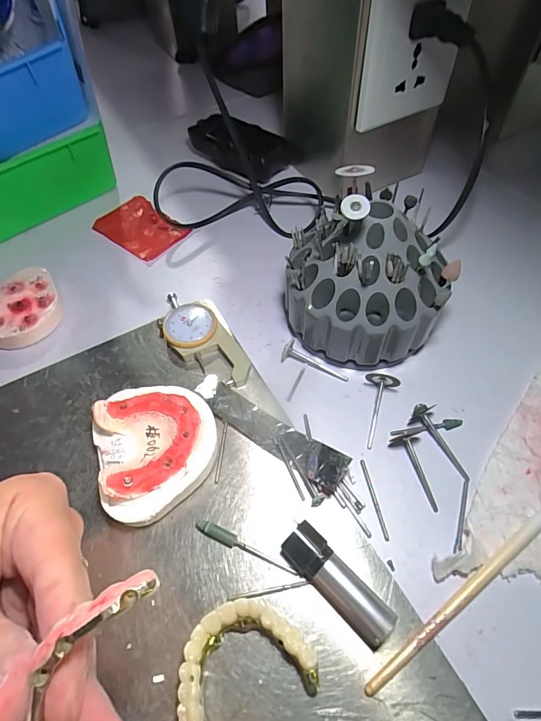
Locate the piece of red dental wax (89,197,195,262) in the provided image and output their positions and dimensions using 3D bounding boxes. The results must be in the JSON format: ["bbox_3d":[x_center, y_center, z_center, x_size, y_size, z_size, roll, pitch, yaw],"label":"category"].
[{"bbox_3d":[-0.118,-0.122,0.361,0.080,0.006,0.055,35,64,23],"label":"piece of red dental wax"}]

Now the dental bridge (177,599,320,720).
[{"bbox_3d":[-0.013,0.133,0.174,0.059,0.017,0.045,-23,58,-13],"label":"dental bridge"}]

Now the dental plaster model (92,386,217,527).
[{"bbox_3d":[-0.066,0.048,0.229,0.066,0.028,0.075,-19,57,-10],"label":"dental plaster model"}]

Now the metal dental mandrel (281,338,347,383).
[{"bbox_3d":[0.030,0.001,0.268,0.047,0.010,0.013,23,60,17],"label":"metal dental mandrel"}]

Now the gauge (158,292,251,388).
[{"bbox_3d":[-0.051,-0.017,0.281,0.044,0.015,0.095,-25,58,-14],"label":"gauge"}]

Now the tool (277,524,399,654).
[{"bbox_3d":[0.032,0.107,0.190,0.058,0.018,0.019,38,65,24],"label":"tool"}]

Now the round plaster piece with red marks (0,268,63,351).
[{"bbox_3d":[-0.188,-0.035,0.299,0.060,0.019,0.070,28,61,20],"label":"round plaster piece with red marks"}]

